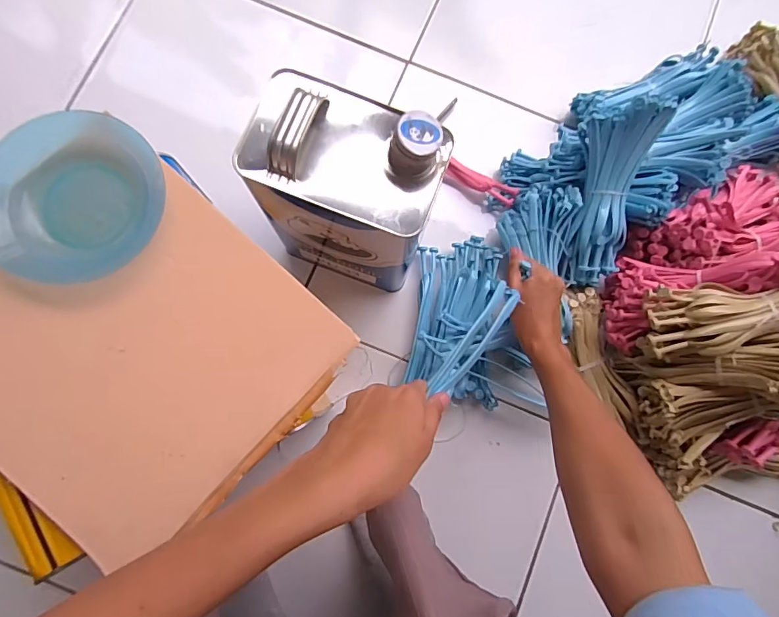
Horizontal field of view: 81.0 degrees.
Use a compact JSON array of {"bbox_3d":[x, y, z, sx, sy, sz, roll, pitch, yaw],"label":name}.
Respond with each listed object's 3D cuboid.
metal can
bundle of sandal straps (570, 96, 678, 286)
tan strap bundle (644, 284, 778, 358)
[{"bbox_3d":[-0.044,-0.110,0.474,0.171,0.246,0.106,20,81,-1],"label":"metal can"},{"bbox_3d":[0.272,-0.135,0.553,0.098,0.059,0.215,4,111,-3],"label":"bundle of sandal straps"},{"bbox_3d":[0.379,0.003,0.475,0.199,0.043,0.077,-9,81,18],"label":"tan strap bundle"}]

